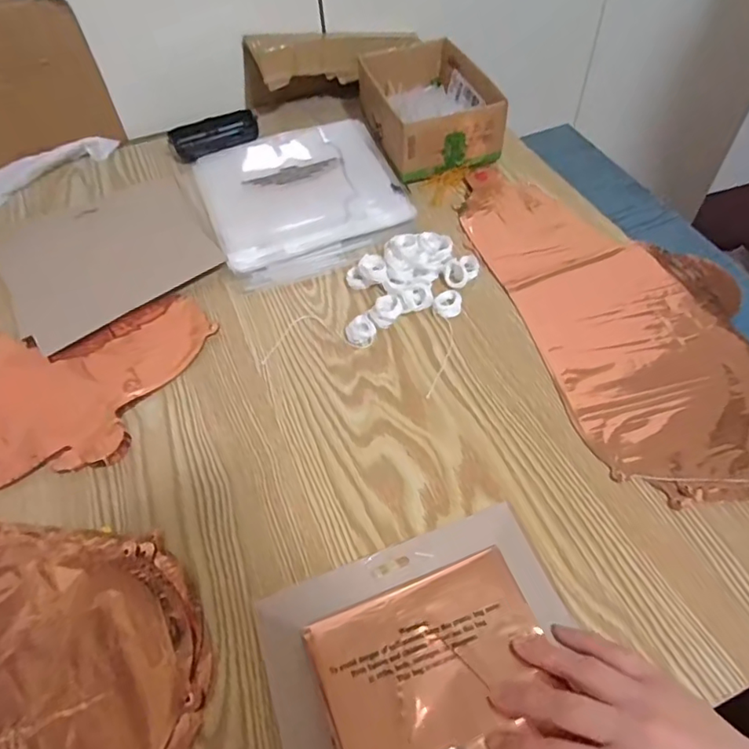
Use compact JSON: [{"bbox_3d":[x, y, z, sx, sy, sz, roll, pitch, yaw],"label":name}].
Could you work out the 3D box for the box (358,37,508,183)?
[{"bbox_3d":[0.064,-0.329,0.668,0.131,0.062,0.195,-15,54,-8],"label":"box"}]

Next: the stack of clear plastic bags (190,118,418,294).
[{"bbox_3d":[-0.085,-0.217,0.638,0.217,0.018,0.261,-20,55,-11],"label":"stack of clear plastic bags"}]

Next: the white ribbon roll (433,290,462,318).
[{"bbox_3d":[0.069,-0.067,0.512,0.025,0.011,0.026,-2,53,2],"label":"white ribbon roll"}]

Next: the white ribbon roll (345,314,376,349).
[{"bbox_3d":[-0.013,-0.040,0.504,0.027,0.013,0.028,-2,53,2],"label":"white ribbon roll"}]

